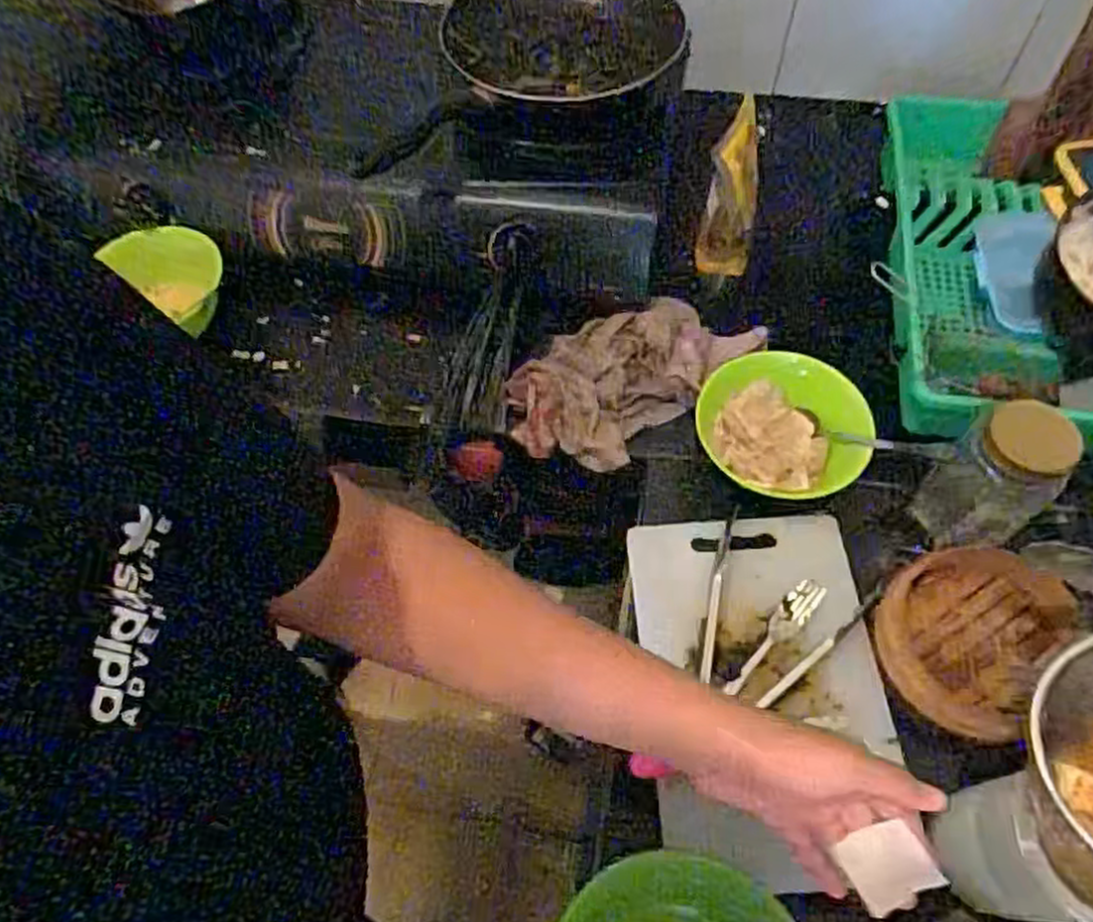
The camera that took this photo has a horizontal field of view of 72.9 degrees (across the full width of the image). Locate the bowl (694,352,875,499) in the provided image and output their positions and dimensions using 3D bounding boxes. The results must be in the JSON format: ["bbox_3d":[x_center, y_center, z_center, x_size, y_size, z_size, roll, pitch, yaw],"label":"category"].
[{"bbox_3d":[0.217,-0.032,0.684,0.148,0.061,0.132,21,63,14],"label":"bowl"}]

